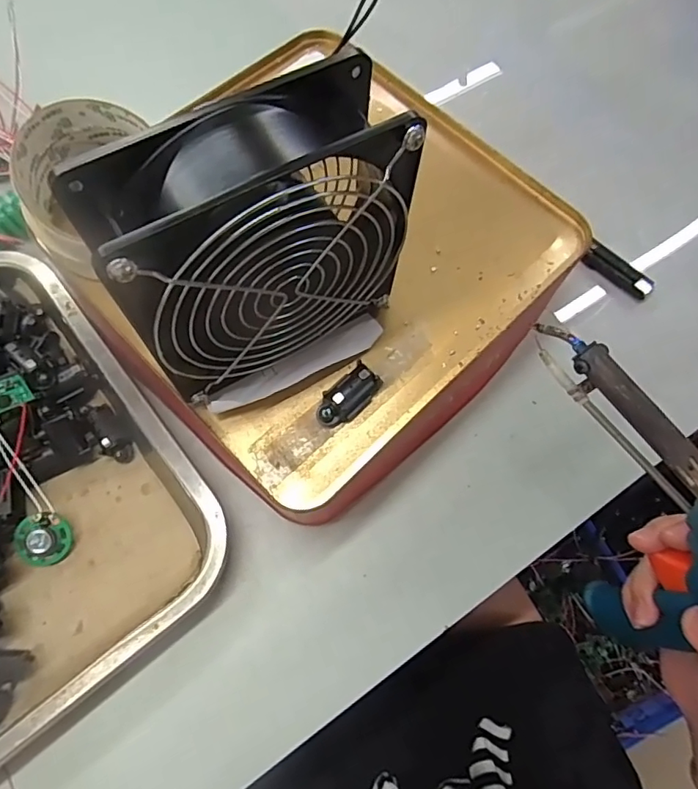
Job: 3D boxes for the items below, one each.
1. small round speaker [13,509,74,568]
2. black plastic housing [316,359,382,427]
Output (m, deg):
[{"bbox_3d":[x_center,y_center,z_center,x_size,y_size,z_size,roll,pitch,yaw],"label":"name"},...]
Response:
[{"bbox_3d":[-0.166,0.079,0.285,0.026,0.014,0.028,1,70,-2],"label":"small round speaker"},{"bbox_3d":[0.000,0.002,0.257,0.016,0.014,0.034,41,73,12],"label":"black plastic housing"}]

